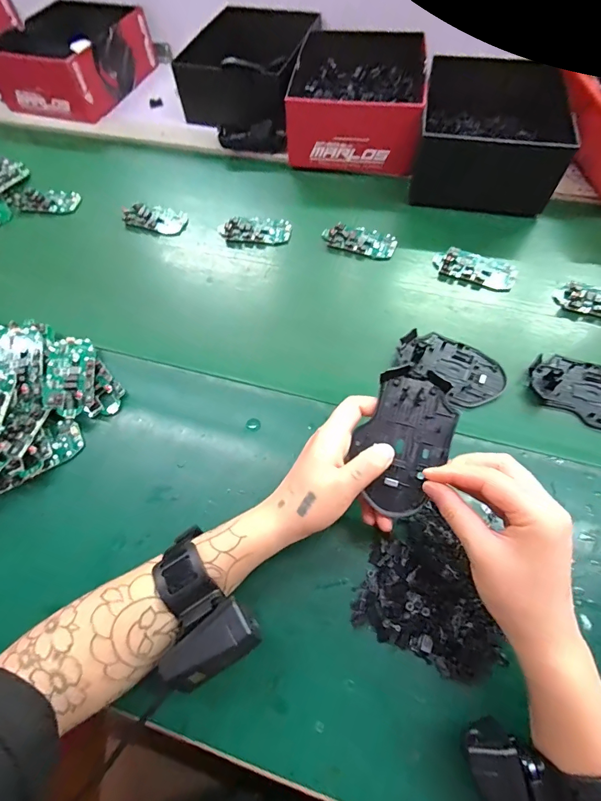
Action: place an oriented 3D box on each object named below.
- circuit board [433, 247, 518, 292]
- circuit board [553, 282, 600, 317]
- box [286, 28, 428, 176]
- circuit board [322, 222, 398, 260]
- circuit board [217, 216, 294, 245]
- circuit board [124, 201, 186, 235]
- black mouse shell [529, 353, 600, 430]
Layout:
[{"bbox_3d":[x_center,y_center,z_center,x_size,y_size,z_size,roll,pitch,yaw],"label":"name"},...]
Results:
[{"bbox_3d":[0.221,-0.169,0.482,0.100,0.011,0.048,20,66,12],"label":"circuit board"},{"bbox_3d":[0.354,-0.117,0.447,0.094,0.012,0.048,18,66,11],"label":"circuit board"},{"bbox_3d":[0.088,-0.485,0.599,0.185,0.085,0.272,6,64,6],"label":"box"},{"bbox_3d":[0.080,-0.217,0.511,0.096,0.011,0.043,18,66,11],"label":"circuit board"},{"bbox_3d":[-0.065,-0.239,0.532,0.102,0.012,0.046,0,63,3],"label":"circuit board"},{"bbox_3d":[-0.208,-0.266,0.552,0.088,0.016,0.047,15,65,10],"label":"circuit board"},{"bbox_3d":[0.300,-0.013,0.399,0.109,0.017,0.074,31,69,17],"label":"black mouse shell"}]

